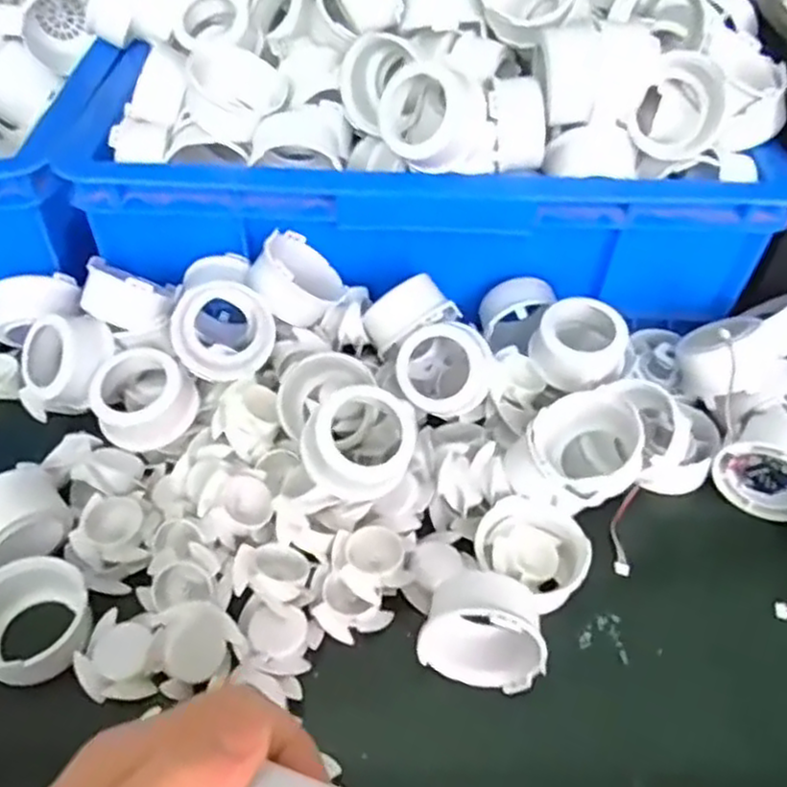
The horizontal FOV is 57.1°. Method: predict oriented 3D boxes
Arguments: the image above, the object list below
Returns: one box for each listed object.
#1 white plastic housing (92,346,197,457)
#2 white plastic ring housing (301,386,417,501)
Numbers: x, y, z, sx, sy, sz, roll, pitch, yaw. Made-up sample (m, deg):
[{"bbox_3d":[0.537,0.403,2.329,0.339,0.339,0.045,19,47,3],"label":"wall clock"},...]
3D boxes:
[{"bbox_3d":[-0.137,0.003,0.399,0.051,0.035,0.052,1,48,-1],"label":"white plastic housing"},{"bbox_3d":[-0.016,0.024,0.350,0.054,0.056,0.017,-2,6,-13],"label":"white plastic ring housing"}]

